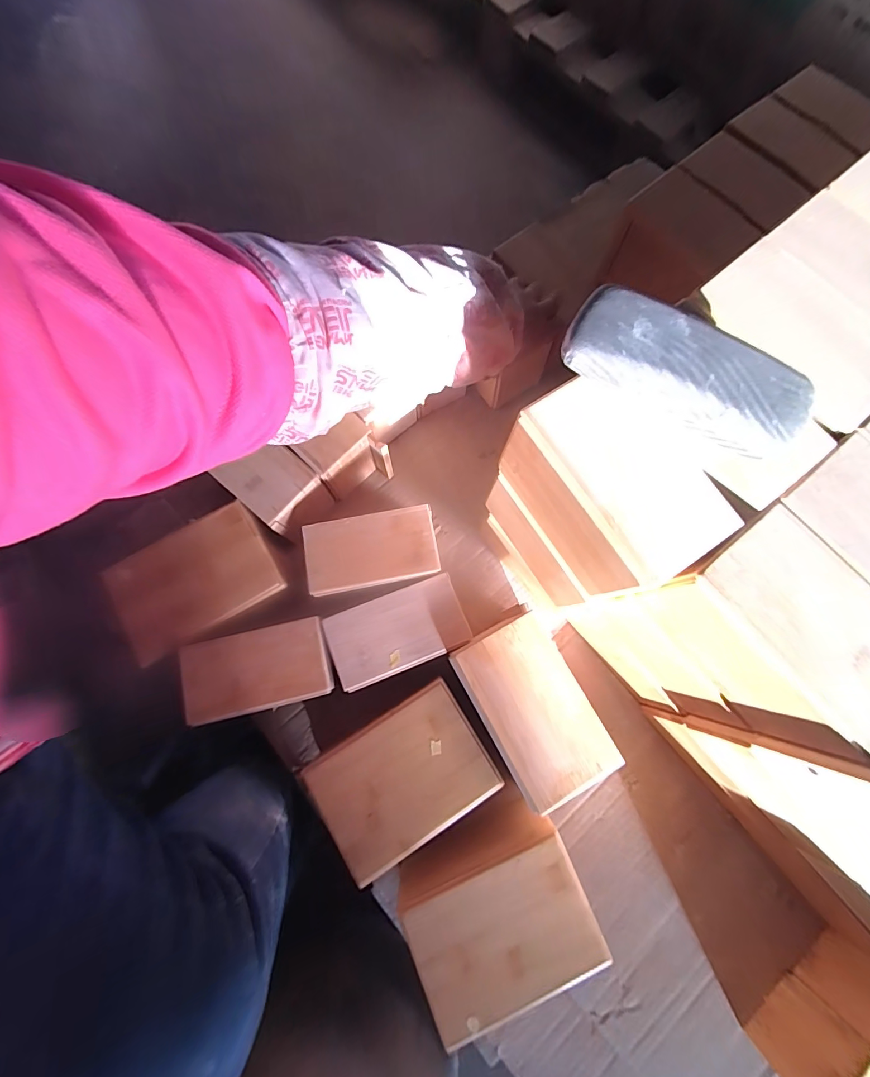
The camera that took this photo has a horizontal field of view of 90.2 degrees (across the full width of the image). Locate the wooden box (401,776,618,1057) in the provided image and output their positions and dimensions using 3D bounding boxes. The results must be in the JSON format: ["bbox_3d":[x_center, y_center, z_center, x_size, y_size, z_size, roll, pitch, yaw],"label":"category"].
[{"bbox_3d":[0.059,0.368,0.444,0.168,0.104,0.135,-22,78,-5],"label":"wooden box"}]

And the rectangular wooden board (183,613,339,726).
[{"bbox_3d":[-0.185,0.136,0.448,0.145,0.012,0.080,-13,77,-3],"label":"rectangular wooden board"}]

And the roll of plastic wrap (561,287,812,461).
[{"bbox_3d":[0.156,-0.103,0.280,0.155,0.043,0.055,27,78,6],"label":"roll of plastic wrap"}]

